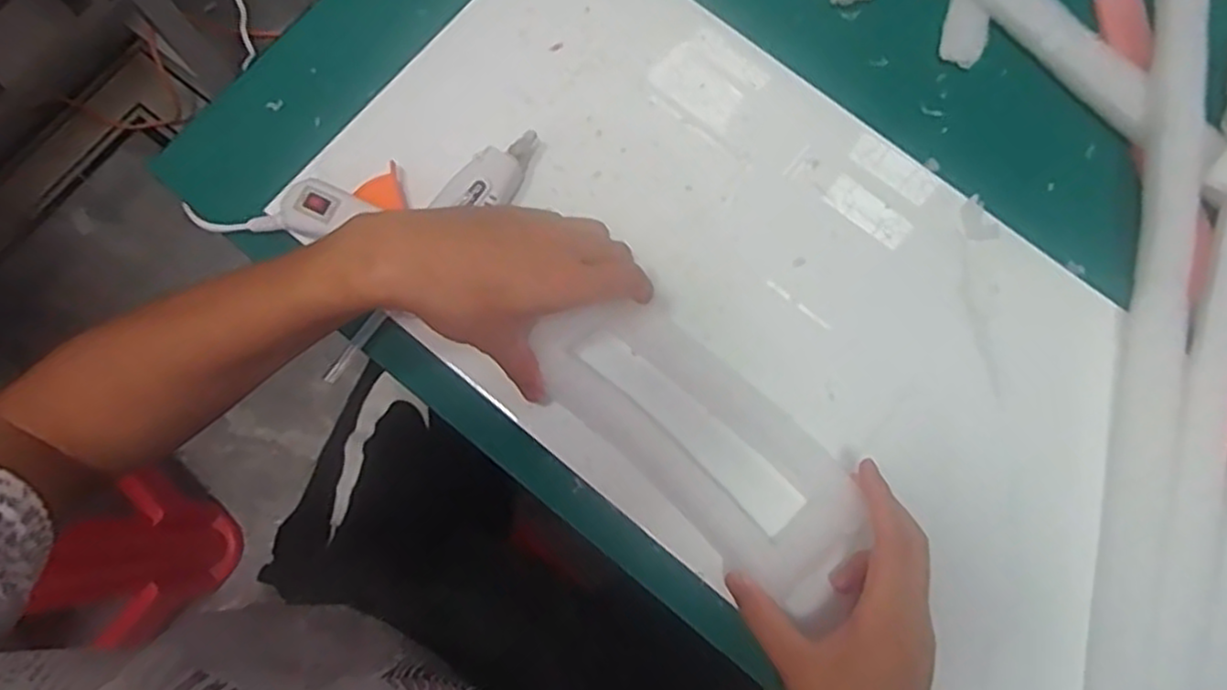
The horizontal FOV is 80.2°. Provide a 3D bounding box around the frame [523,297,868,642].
[{"bbox_3d":[0.056,0.057,0.435,0.225,0.032,0.088,41,80,10],"label":"frame"}]

